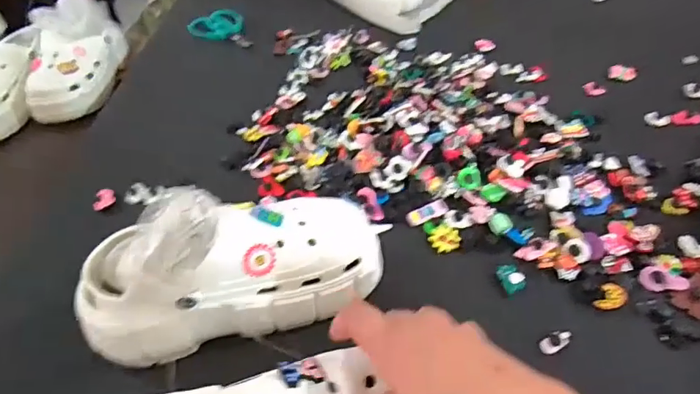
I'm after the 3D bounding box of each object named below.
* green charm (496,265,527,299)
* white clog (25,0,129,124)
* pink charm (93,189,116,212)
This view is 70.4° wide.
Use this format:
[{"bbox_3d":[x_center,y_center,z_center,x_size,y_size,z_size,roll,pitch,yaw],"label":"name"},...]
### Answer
[{"bbox_3d":[0.152,0.078,0.464,0.024,0.010,0.030,-14,47,-8],"label":"green charm"},{"bbox_3d":[-0.499,-0.257,0.889,0.123,0.128,0.214,-7,47,-2],"label":"white clog"},{"bbox_3d":[-0.284,0.002,0.572,0.025,0.009,0.025,-23,49,-16],"label":"pink charm"}]

